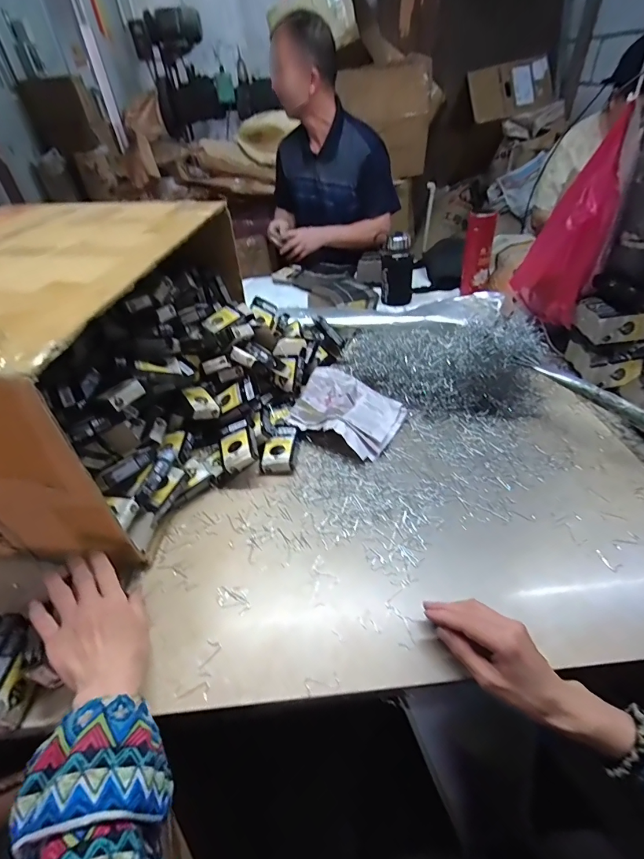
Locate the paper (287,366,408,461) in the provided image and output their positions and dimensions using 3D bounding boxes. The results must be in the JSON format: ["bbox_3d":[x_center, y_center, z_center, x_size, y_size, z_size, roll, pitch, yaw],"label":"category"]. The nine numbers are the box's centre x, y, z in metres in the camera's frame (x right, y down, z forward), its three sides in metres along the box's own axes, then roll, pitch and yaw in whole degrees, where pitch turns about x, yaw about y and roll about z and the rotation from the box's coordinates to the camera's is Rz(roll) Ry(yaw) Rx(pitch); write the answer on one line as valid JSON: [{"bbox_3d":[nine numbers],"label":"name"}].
[{"bbox_3d":[0.041,-0.034,0.708,0.185,0.057,0.140,21,48,27],"label":"paper"}]

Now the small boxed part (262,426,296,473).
[{"bbox_3d":[-0.070,0.032,0.668,0.050,0.022,0.091,0,41,6],"label":"small boxed part"}]

